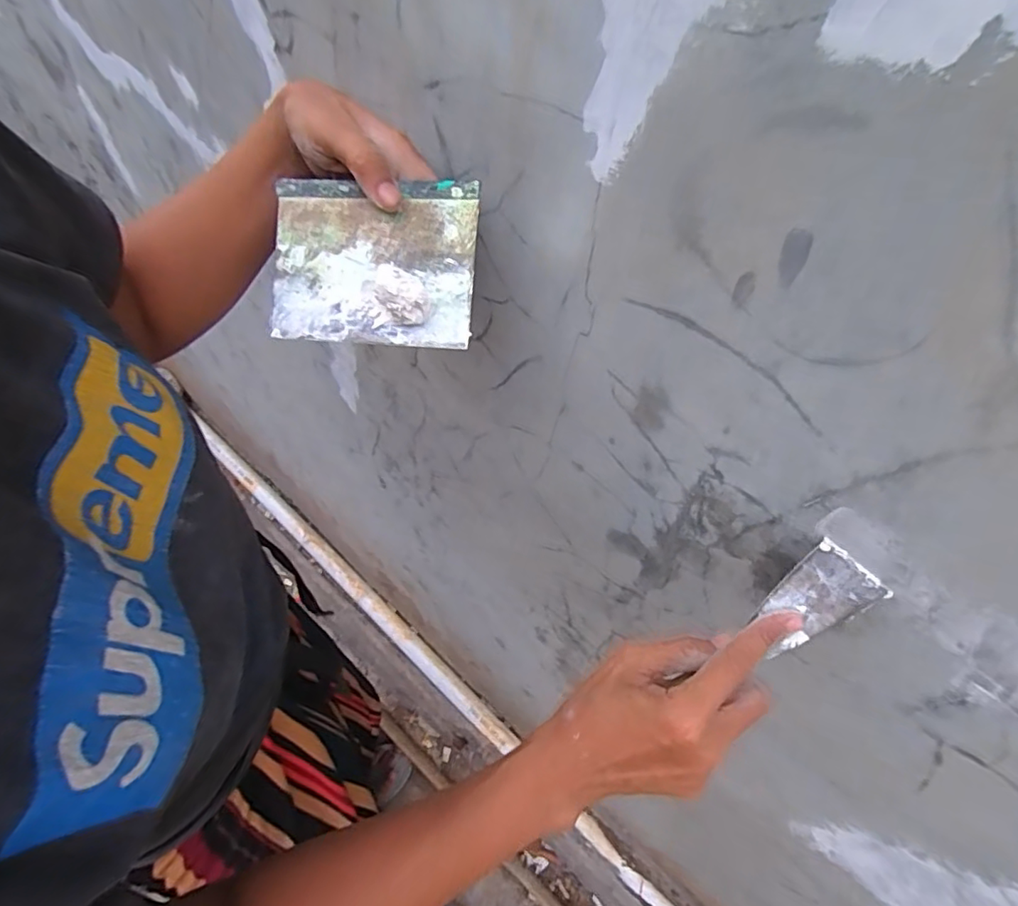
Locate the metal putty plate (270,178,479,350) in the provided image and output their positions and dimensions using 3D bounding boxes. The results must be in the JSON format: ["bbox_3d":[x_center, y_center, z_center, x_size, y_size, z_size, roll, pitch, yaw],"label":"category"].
[{"bbox_3d":[-0.077,-0.105,0.307,0.116,0.014,0.087,5,92,10],"label":"metal putty plate"}]

